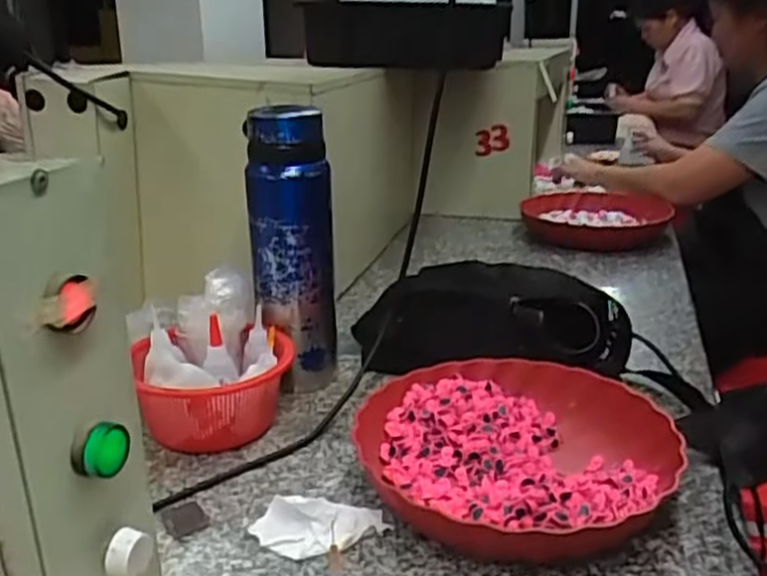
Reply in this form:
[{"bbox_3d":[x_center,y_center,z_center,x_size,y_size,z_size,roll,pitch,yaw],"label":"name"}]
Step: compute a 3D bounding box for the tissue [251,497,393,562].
[{"bbox_3d":[-0.046,0.171,0.539,0.093,0.021,0.044,3,19,8],"label":"tissue"}]

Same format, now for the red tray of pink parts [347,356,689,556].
[{"bbox_3d":[0.103,0.135,0.599,0.240,0.056,0.242,-5,20,-15],"label":"red tray of pink parts"}]

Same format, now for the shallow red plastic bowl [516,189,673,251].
[{"bbox_3d":[0.355,-0.107,1.271,0.232,0.066,0.233,0,19,0],"label":"shallow red plastic bowl"}]

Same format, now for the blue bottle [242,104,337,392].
[{"bbox_3d":[-0.088,-0.034,0.735,0.085,0.272,0.062,-2,19,-5],"label":"blue bottle"}]

